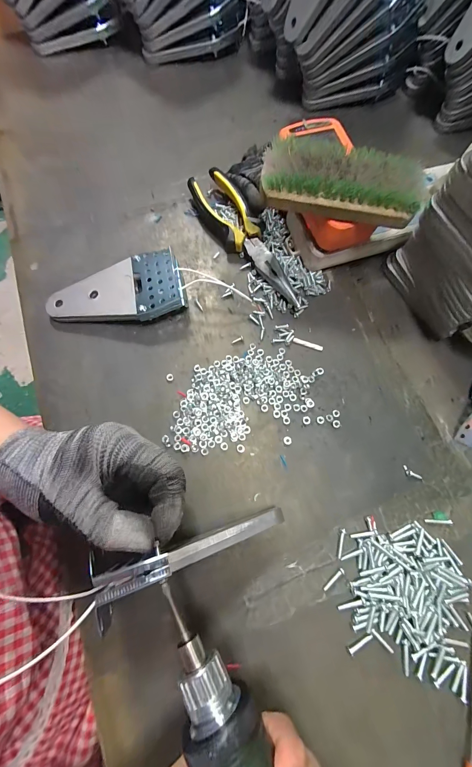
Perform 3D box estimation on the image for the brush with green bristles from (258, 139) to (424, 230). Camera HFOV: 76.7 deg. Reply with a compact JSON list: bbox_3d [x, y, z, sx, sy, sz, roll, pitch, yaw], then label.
[{"bbox_3d":[0.091,-0.172,0.254,0.131,0.035,0.044,10,73,1],"label":"brush with green bristles"}]

